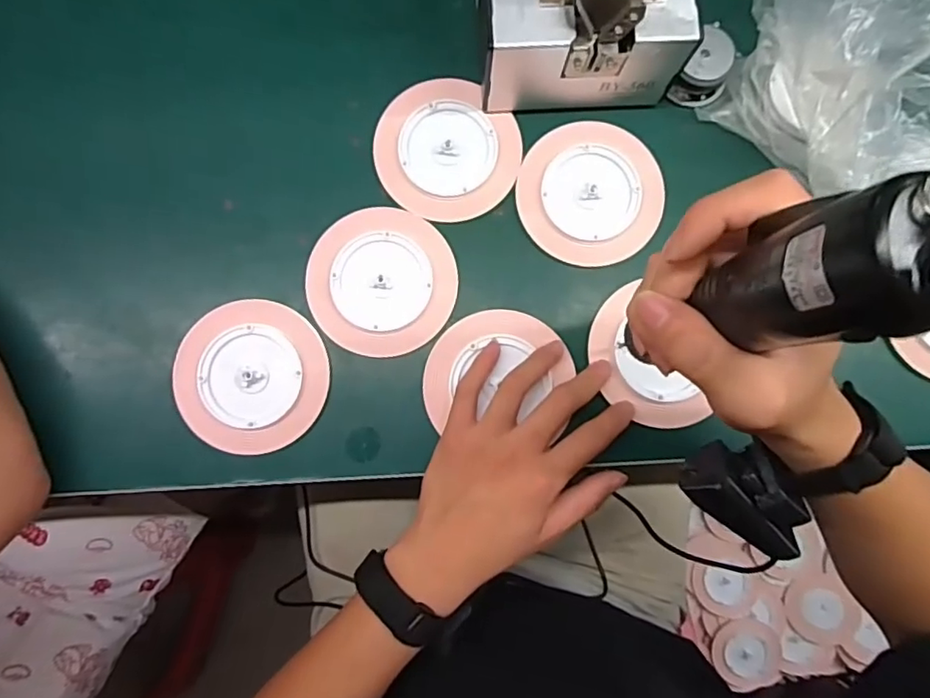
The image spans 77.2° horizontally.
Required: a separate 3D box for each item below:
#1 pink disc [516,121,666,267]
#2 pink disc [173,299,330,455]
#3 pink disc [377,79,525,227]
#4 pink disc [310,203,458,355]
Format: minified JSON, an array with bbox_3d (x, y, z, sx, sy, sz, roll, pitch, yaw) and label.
[{"bbox_3d":[0.087,-0.109,0.407,0.097,0.005,0.098,0,84,-1],"label":"pink disc"},{"bbox_3d":[-0.144,0.018,0.392,0.098,0.009,0.096,0,84,-1],"label":"pink disc"},{"bbox_3d":[-0.013,-0.139,0.407,0.101,0.004,0.095,0,84,-1],"label":"pink disc"},{"bbox_3d":[-0.057,-0.047,0.400,0.097,0.005,0.101,0,84,-1],"label":"pink disc"}]

